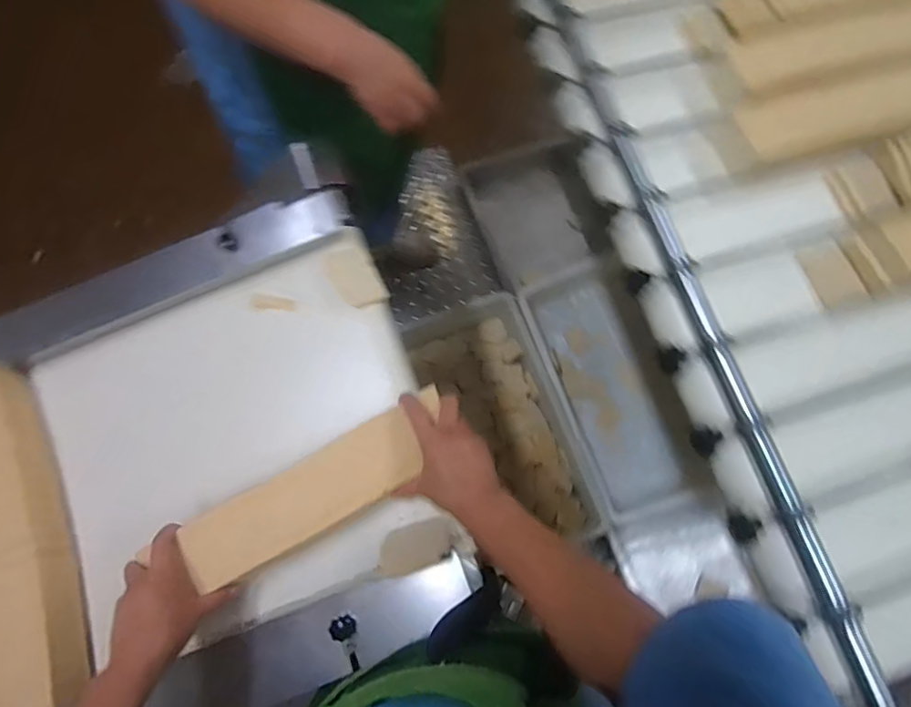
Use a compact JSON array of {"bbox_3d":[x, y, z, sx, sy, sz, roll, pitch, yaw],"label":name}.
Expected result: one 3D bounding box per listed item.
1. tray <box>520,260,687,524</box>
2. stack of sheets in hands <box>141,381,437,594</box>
[{"bbox_3d":[0.406,0.088,1.491,0.253,0.117,0.658,-17,74,-8],"label":"tray"},{"bbox_3d":[-0.138,0.140,0.559,0.290,0.018,0.078,-31,77,-3],"label":"stack of sheets in hands"}]

